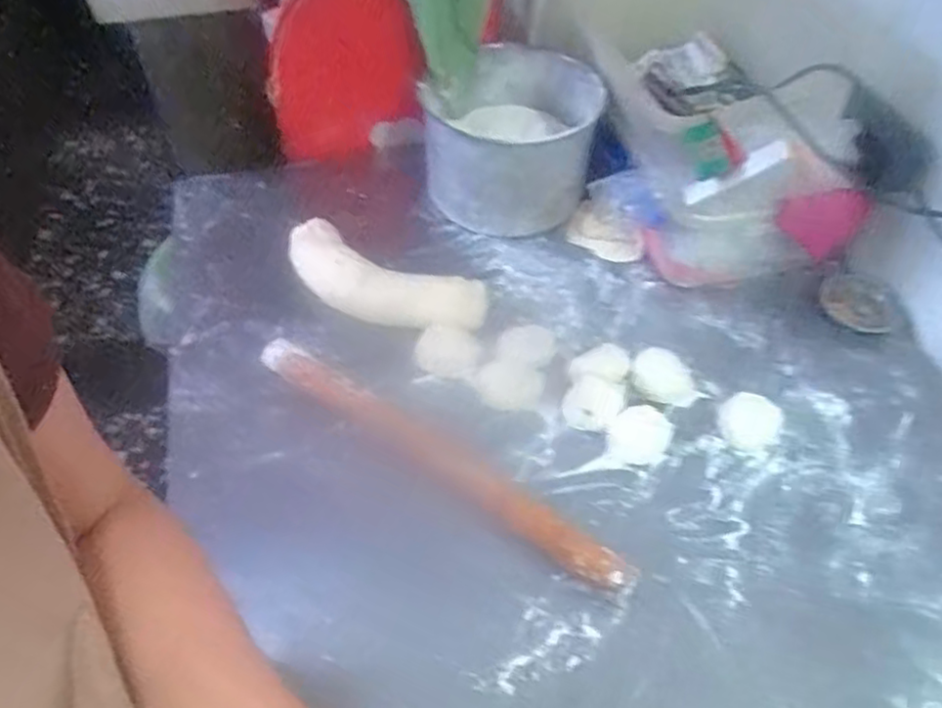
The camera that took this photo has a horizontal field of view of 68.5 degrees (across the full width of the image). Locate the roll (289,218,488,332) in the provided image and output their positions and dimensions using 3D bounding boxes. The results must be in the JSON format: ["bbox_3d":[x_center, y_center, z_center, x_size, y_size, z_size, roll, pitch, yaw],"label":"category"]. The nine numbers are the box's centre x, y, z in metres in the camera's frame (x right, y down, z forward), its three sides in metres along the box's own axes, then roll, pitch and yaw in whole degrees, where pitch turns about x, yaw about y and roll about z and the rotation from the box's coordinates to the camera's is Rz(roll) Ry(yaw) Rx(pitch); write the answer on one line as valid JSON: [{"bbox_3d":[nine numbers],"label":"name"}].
[{"bbox_3d":[-0.101,-0.079,0.770,0.243,0.048,0.086,20,54,16],"label":"roll"}]

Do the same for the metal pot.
[{"bbox_3d":[0.046,-0.256,0.849,0.203,0.149,0.202,1,50,-1],"label":"metal pot"}]

